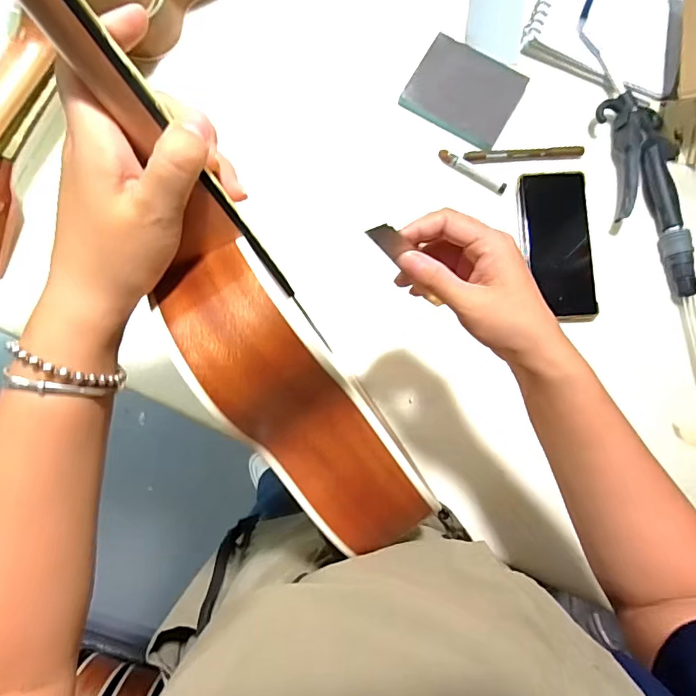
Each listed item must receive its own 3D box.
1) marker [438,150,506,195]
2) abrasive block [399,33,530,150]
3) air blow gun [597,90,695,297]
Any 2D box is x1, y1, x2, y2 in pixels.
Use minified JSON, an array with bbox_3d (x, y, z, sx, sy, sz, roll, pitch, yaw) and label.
[{"bbox_3d":[0.139,-0.197,0.524,0.084,0.008,0.011,32,83,3],"label":"marker"},{"bbox_3d":[0.134,-0.291,0.532,0.118,0.014,0.102,31,83,3],"label":"abrasive block"},{"bbox_3d":[0.331,-0.170,0.513,0.078,0.023,0.229,-9,83,-2],"label":"air blow gun"}]

